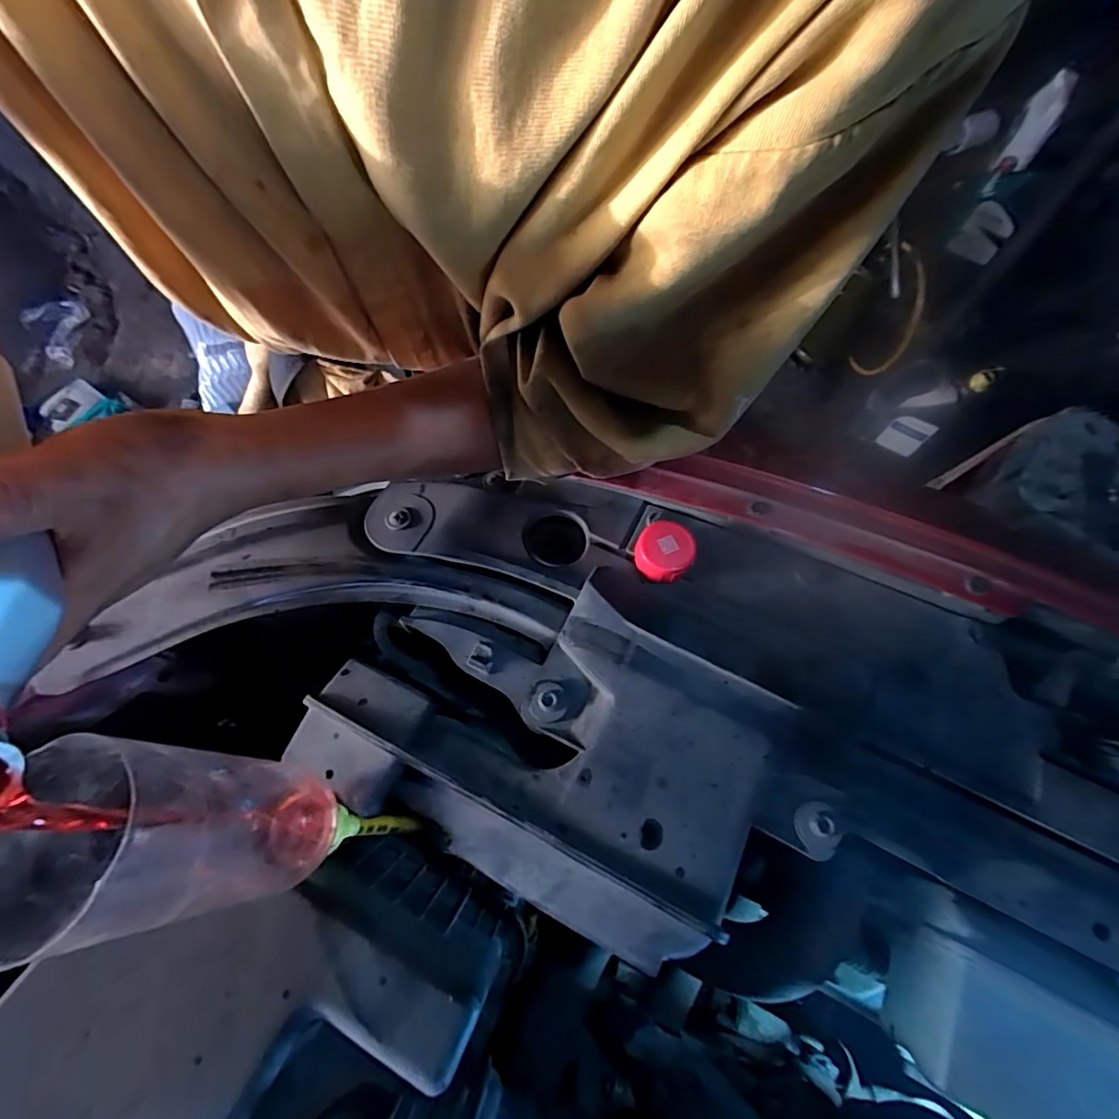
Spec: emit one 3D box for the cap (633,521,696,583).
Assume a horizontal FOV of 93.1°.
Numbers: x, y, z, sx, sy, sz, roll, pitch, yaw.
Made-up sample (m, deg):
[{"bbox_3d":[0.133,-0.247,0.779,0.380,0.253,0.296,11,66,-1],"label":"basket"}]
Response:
[{"bbox_3d":[0.074,-0.004,0.374,0.037,0.024,0.038,0,68,-1],"label":"cap"}]

